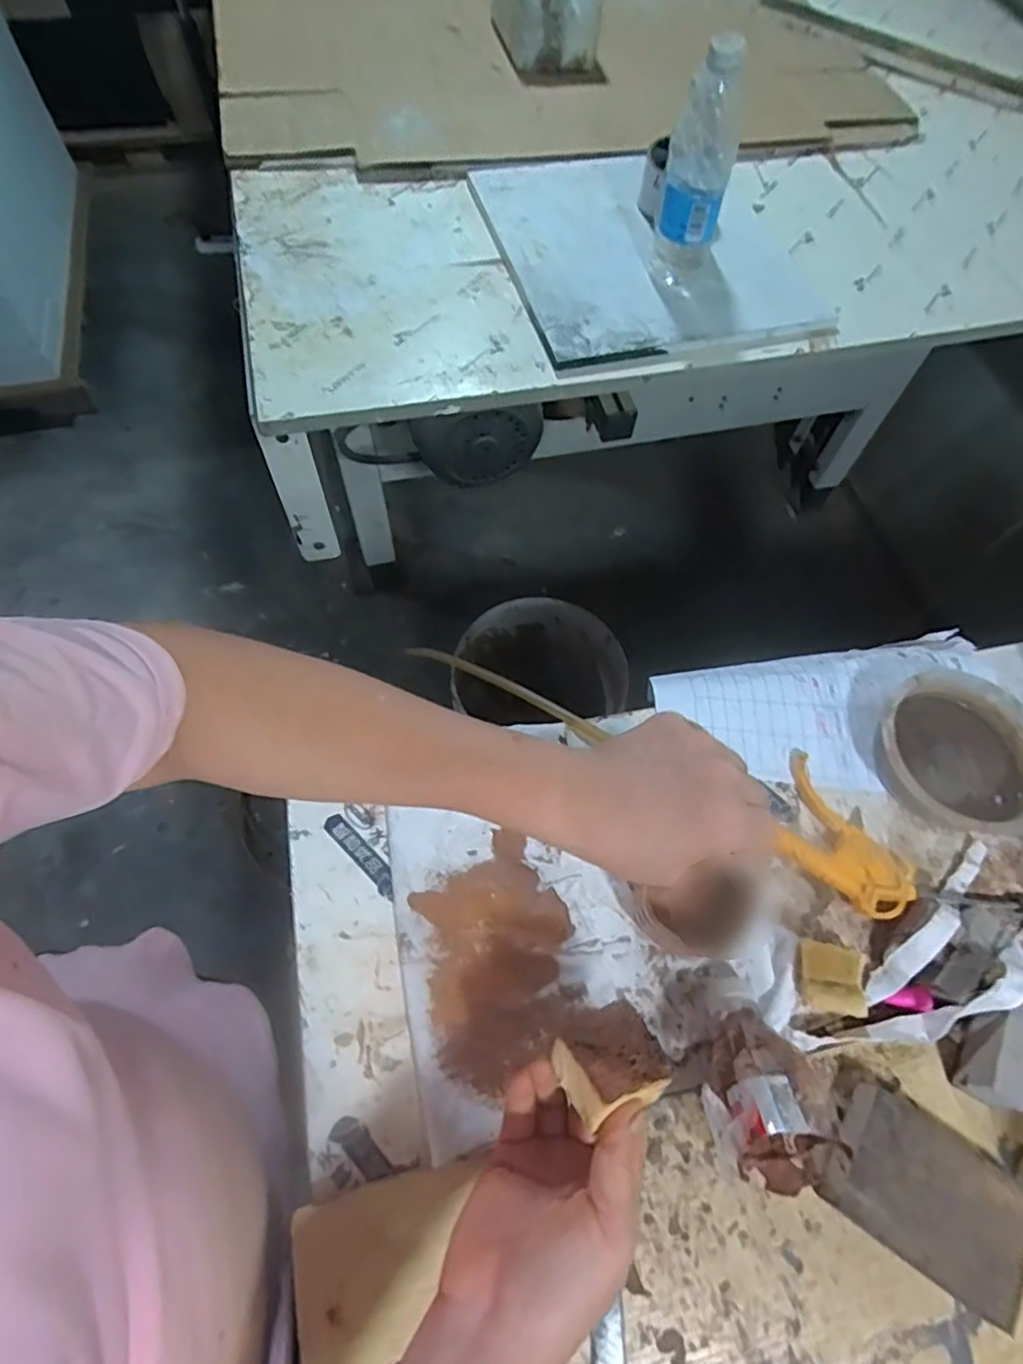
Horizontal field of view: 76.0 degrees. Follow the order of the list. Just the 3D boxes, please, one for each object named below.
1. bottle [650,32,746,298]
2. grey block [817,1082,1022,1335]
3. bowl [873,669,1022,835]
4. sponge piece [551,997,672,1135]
[{"bbox_3d":[0.190,-0.512,0.668,0.063,0.215,0.055,15,63,4],"label":"bottle"},{"bbox_3d":[0.235,0.291,0.375,0.105,0.030,0.071,31,66,12],"label":"grey block"},{"bbox_3d":[0.348,0.056,0.512,0.122,0.041,0.122,1,63,-3],"label":"bowl"},{"bbox_3d":[0.051,0.196,0.340,0.053,0.026,0.046,5,25,-32],"label":"sponge piece"}]

